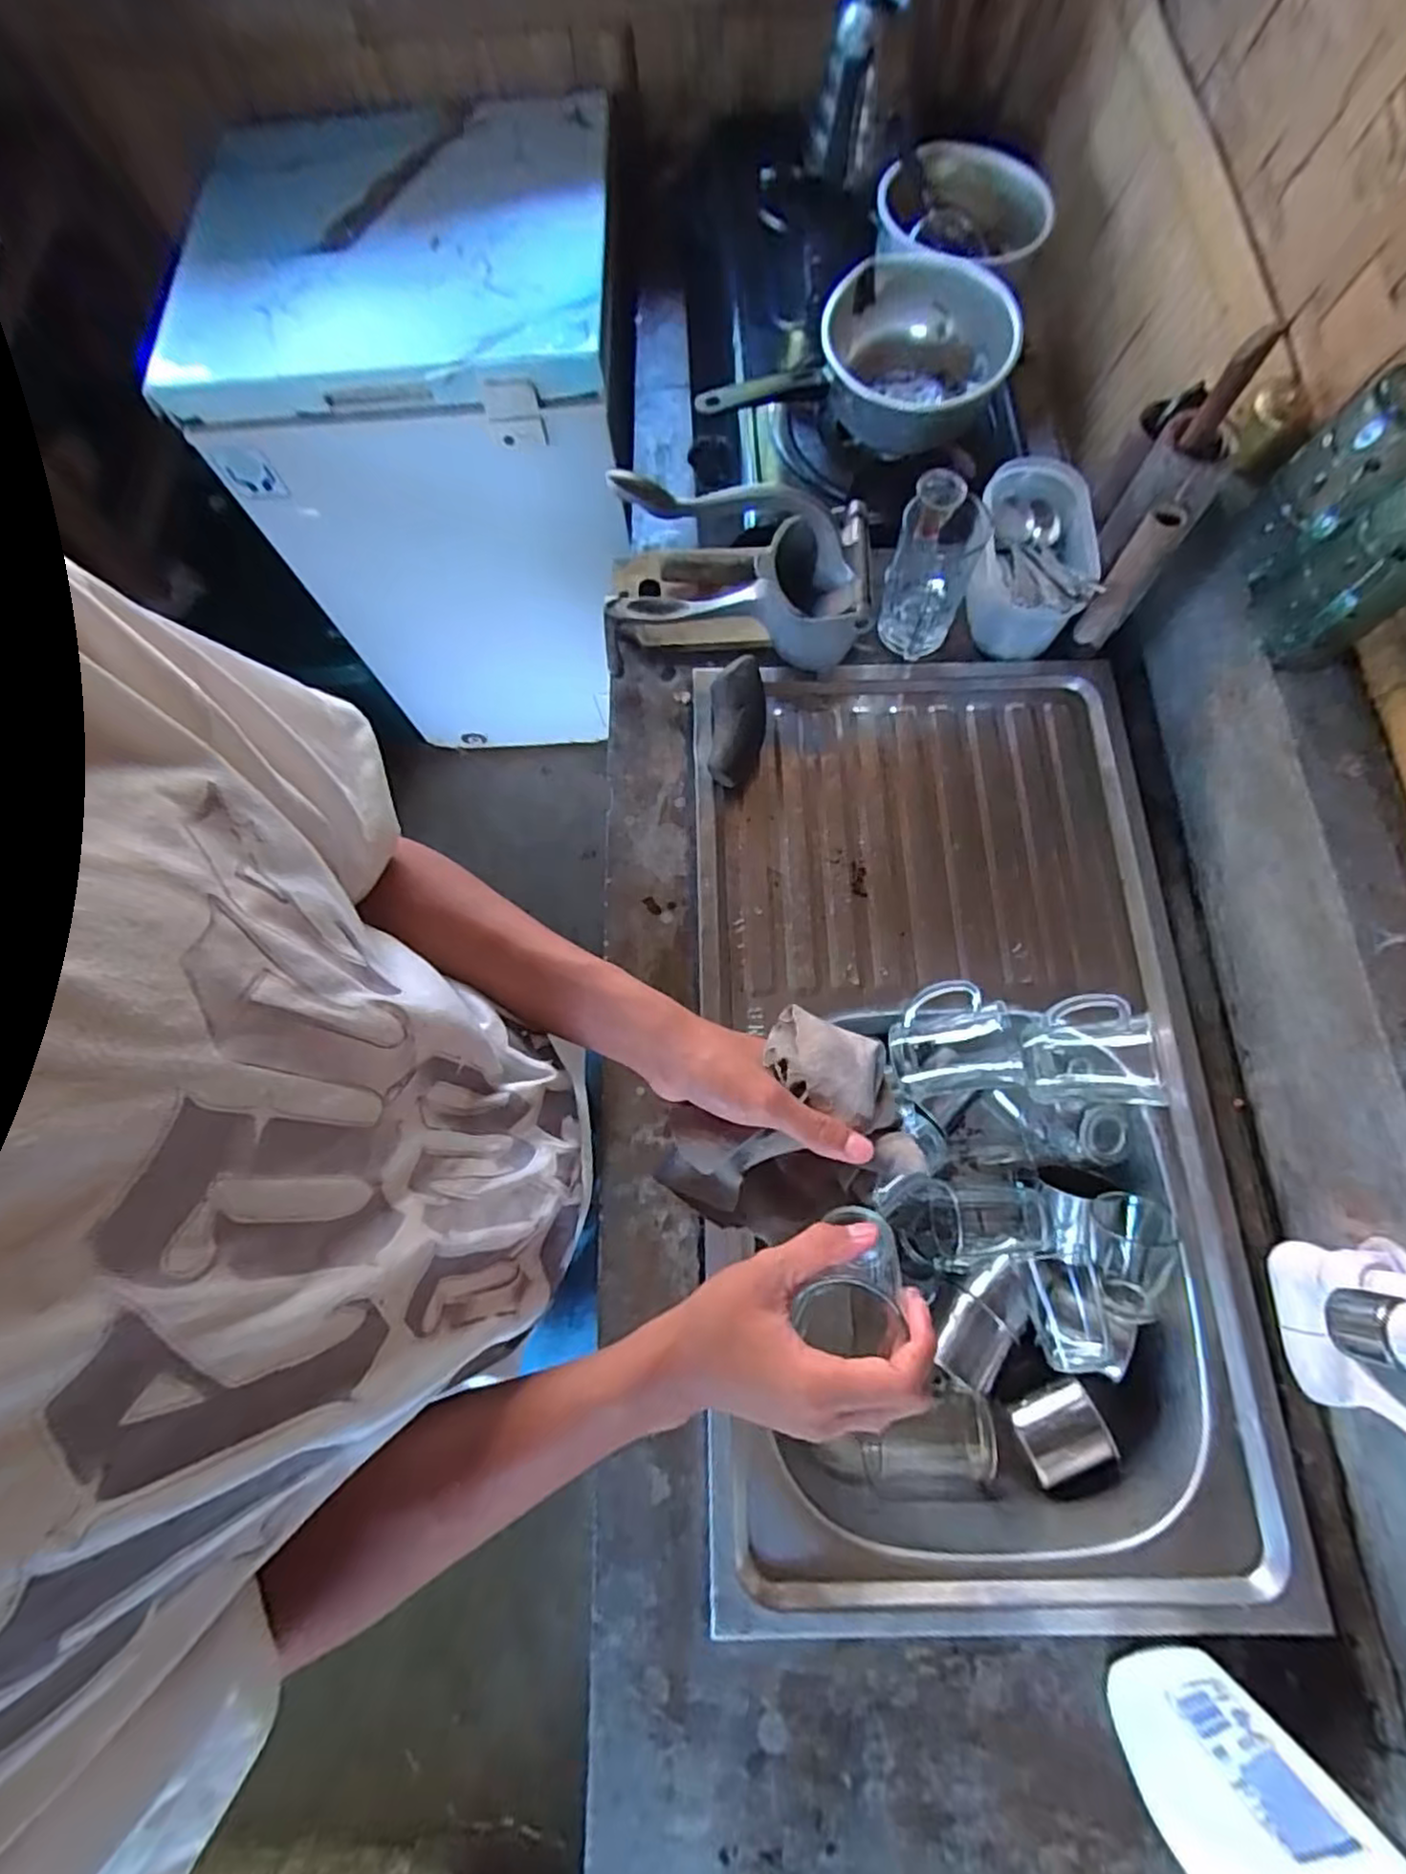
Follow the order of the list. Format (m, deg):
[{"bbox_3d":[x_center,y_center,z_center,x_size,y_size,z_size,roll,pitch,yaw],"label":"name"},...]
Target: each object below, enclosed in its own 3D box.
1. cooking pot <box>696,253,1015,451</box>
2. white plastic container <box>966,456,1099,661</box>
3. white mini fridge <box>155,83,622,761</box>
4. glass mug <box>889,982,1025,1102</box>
[{"bbox_3d":[0.161,-0.610,0.737,0.316,0.083,0.202,0,73,0],"label":"cooking pot"},{"bbox_3d":[0.312,-0.359,0.664,0.110,0.084,0.174,16,74,5],"label":"white plastic container"},{"bbox_3d":[-0.426,-0.861,1.305,0.597,0.794,0.603,-1,74,3],"label":"white mini fridge"},{"bbox_3d":[0.213,0.087,0.585,0.101,0.068,0.086,-8,73,1],"label":"glass mug"}]

